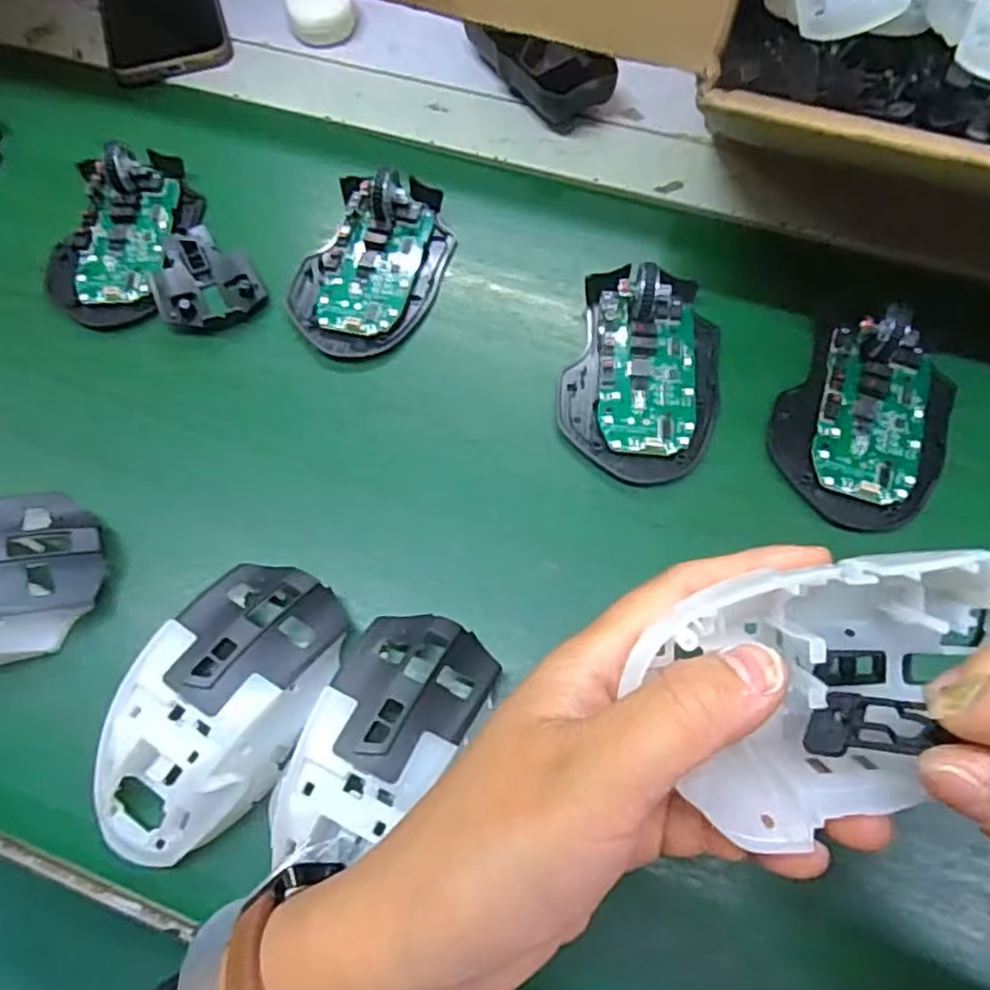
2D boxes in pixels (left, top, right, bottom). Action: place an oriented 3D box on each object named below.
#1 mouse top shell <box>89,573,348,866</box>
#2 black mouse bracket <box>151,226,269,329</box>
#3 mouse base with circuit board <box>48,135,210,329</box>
[{"bbox_3d":[-0.101,0.081,0.260,0.065,0.035,0.112,23,68,11],"label":"mouse top shell"},{"bbox_3d":[-0.152,-0.115,0.360,0.051,0.012,0.063,-25,67,-10],"label":"black mouse bracket"},{"bbox_3d":[-0.202,-0.145,0.368,0.066,0.028,0.116,8,66,5],"label":"mouse base with circuit board"}]

